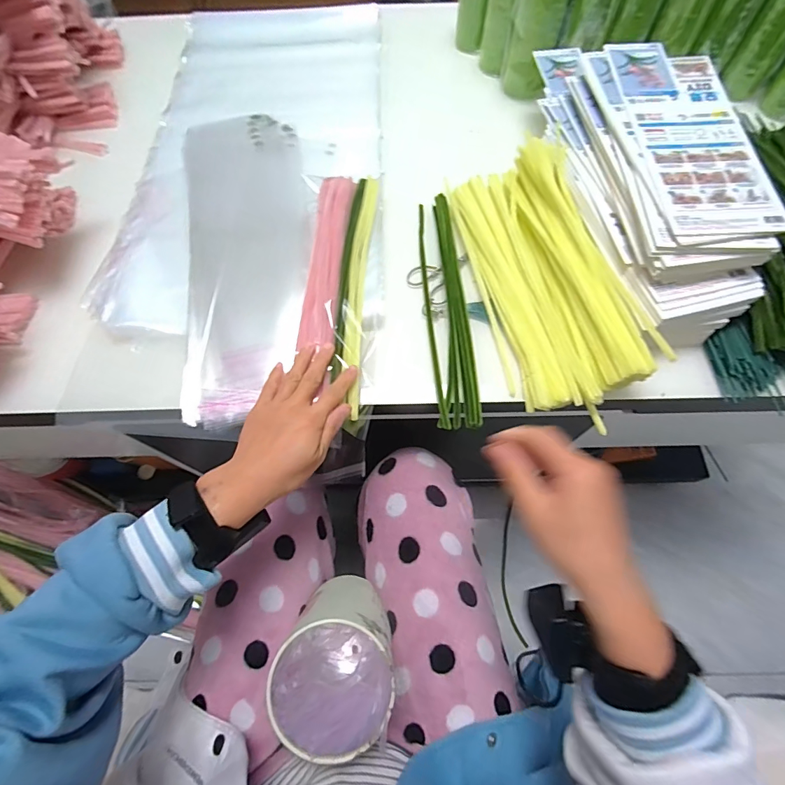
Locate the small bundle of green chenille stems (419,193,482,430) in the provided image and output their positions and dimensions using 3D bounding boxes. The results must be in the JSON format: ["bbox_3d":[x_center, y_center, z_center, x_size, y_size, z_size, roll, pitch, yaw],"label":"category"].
[{"bbox_3d":[0.057,-0.105,0.460,0.041,0.015,0.295,-4,67,0],"label":"small bundle of green chenille stems"}]

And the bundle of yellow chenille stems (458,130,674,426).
[{"bbox_3d":[0.164,-0.126,0.447,0.133,0.055,0.322,-11,67,-3],"label":"bundle of yellow chenille stems"}]

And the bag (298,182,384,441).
[{"bbox_3d":[-0.052,-0.109,0.458,0.082,0.016,0.309,9,69,-14],"label":"bag"}]

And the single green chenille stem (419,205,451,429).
[{"bbox_3d":[0.042,-0.103,0.469,0.012,0.006,0.298,-4,67,0],"label":"single green chenille stem"}]

